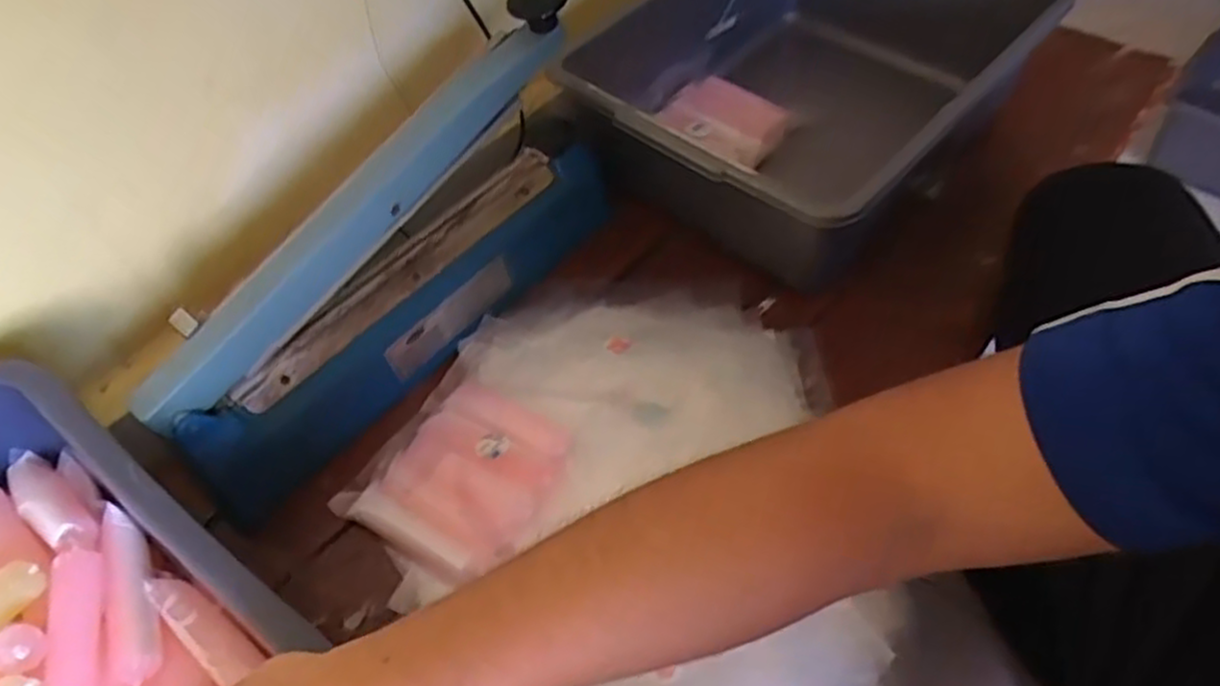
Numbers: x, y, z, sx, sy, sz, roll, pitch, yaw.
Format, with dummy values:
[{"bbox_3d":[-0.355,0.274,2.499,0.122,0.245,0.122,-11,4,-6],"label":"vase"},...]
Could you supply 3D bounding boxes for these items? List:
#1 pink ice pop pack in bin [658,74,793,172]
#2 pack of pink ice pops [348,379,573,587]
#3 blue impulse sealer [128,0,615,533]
[{"bbox_3d":[0.109,-0.218,0.753,0.116,0.027,0.083,29,60,24],"label":"pink ice pop pack in bin"},{"bbox_3d":[-0.099,0.091,0.538,0.122,0.019,0.127,25,58,22],"label":"pack of pink ice pops"},{"bbox_3d":[-0.166,-0.070,0.579,0.101,0.191,0.394,35,62,26],"label":"blue impulse sealer"}]

